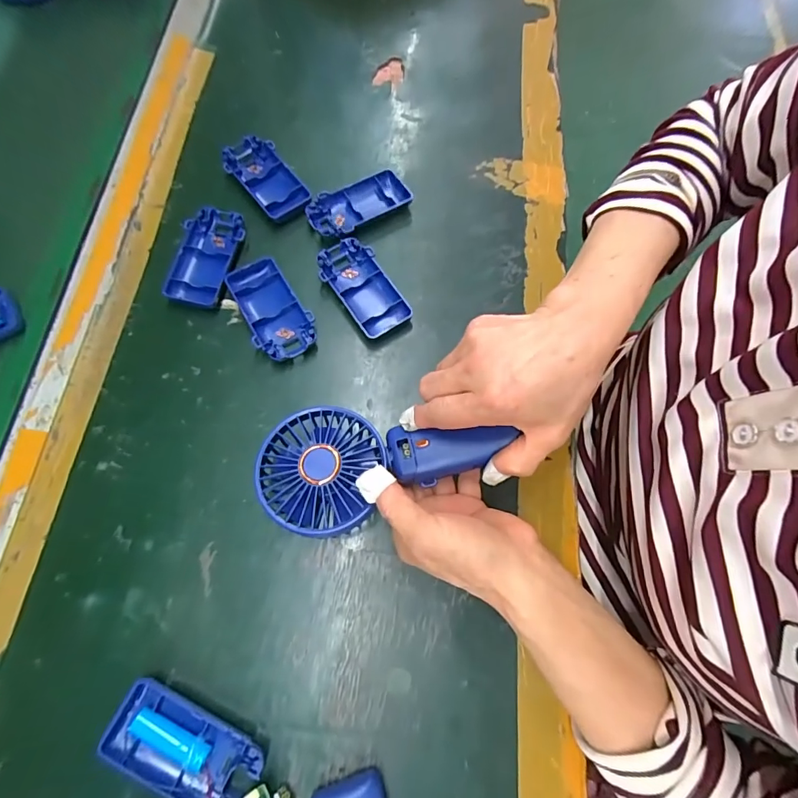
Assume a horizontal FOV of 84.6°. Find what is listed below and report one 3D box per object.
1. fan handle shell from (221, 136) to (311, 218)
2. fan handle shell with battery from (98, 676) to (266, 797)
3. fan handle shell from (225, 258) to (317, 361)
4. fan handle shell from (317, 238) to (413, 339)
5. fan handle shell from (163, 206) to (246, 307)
[{"bbox_3d":[-0.124,-0.206,0.407,0.048,0.013,0.093,-32,75,-12],"label":"fan handle shell"},{"bbox_3d":[-0.131,0.215,0.270,0.093,0.016,0.047,26,72,6],"label":"fan handle shell with battery"},{"bbox_3d":[-0.107,-0.074,0.368,0.048,0.016,0.095,-33,76,-12],"label":"fan handle shell"},{"bbox_3d":[-0.032,-0.097,0.379,0.046,0.014,0.092,-30,75,-12],"label":"fan handle shell"},{"bbox_3d":[-0.165,-0.122,0.379,0.049,0.015,0.092,7,71,0],"label":"fan handle shell"}]

